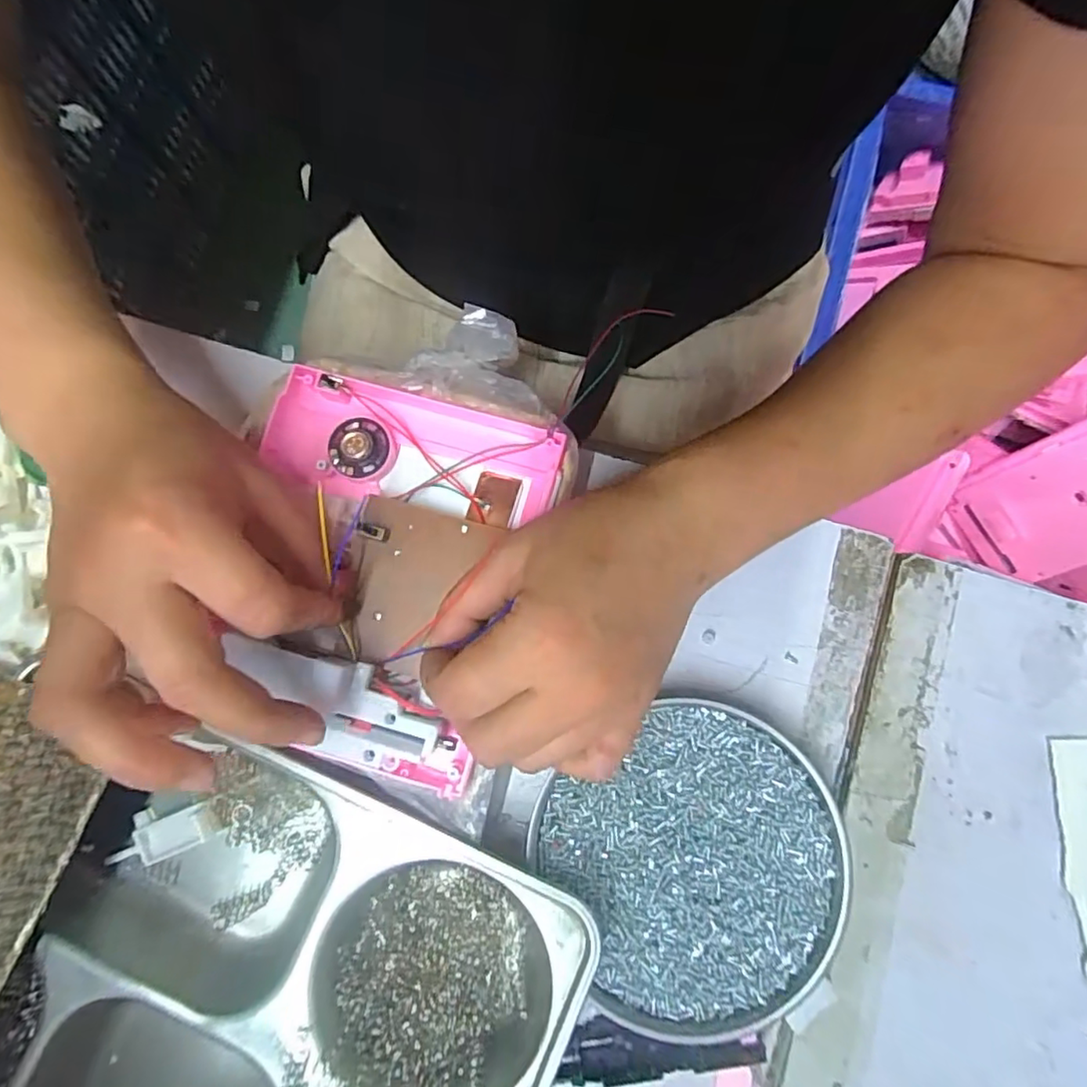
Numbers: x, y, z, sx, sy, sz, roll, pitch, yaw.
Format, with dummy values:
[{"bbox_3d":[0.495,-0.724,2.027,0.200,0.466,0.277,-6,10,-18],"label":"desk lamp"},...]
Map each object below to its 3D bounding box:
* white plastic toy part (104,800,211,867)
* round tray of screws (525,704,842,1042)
[{"bbox_3d":[-0.182,0.138,0.285,0.052,0.011,0.024,-23,80,11],"label":"white plastic toy part"},{"bbox_3d":[0.069,0.142,0.265,0.126,0.016,0.126,0,81,1],"label":"round tray of screws"}]

